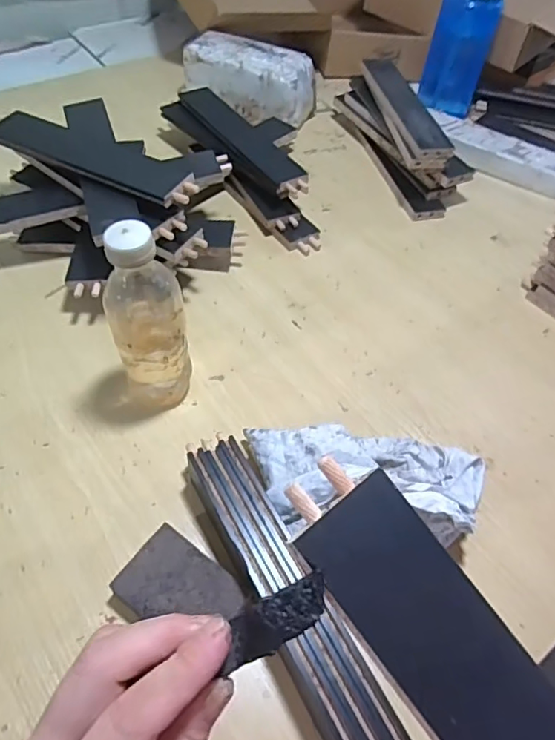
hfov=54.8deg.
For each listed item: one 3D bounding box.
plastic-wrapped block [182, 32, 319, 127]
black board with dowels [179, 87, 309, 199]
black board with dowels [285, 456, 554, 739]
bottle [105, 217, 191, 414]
[{"bbox_3d":[-0.048,-0.514,0.951,0.219,0.095,0.107,22,54,12],"label":"plastic-wrapped block"},{"bbox_3d":[-0.052,-0.351,0.808,0.058,0.017,0.296,-28,60,-23],"label":"black board with dowels"},{"bbox_3d":[0.109,0.167,0.222,0.055,0.008,0.300,-34,81,-25],"label":"black board with dowels"},{"bbox_3d":[-0.123,-0.039,0.517,0.069,0.214,0.062,7,53,1],"label":"bottle"}]

